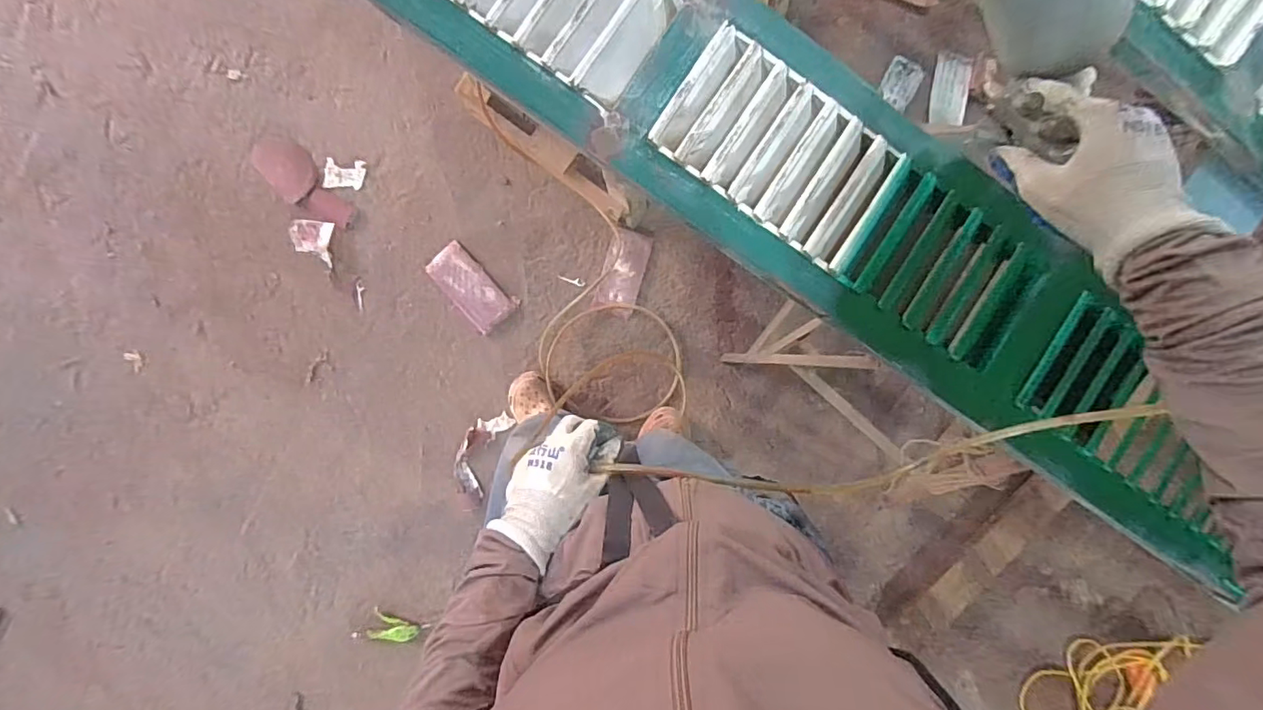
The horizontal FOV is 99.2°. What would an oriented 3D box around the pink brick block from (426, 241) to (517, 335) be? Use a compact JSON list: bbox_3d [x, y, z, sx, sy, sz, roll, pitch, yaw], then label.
[{"bbox_3d":[-0.398,-0.166,1.325,0.110,0.024,0.216,-42,94,-5],"label":"pink brick block"}]

